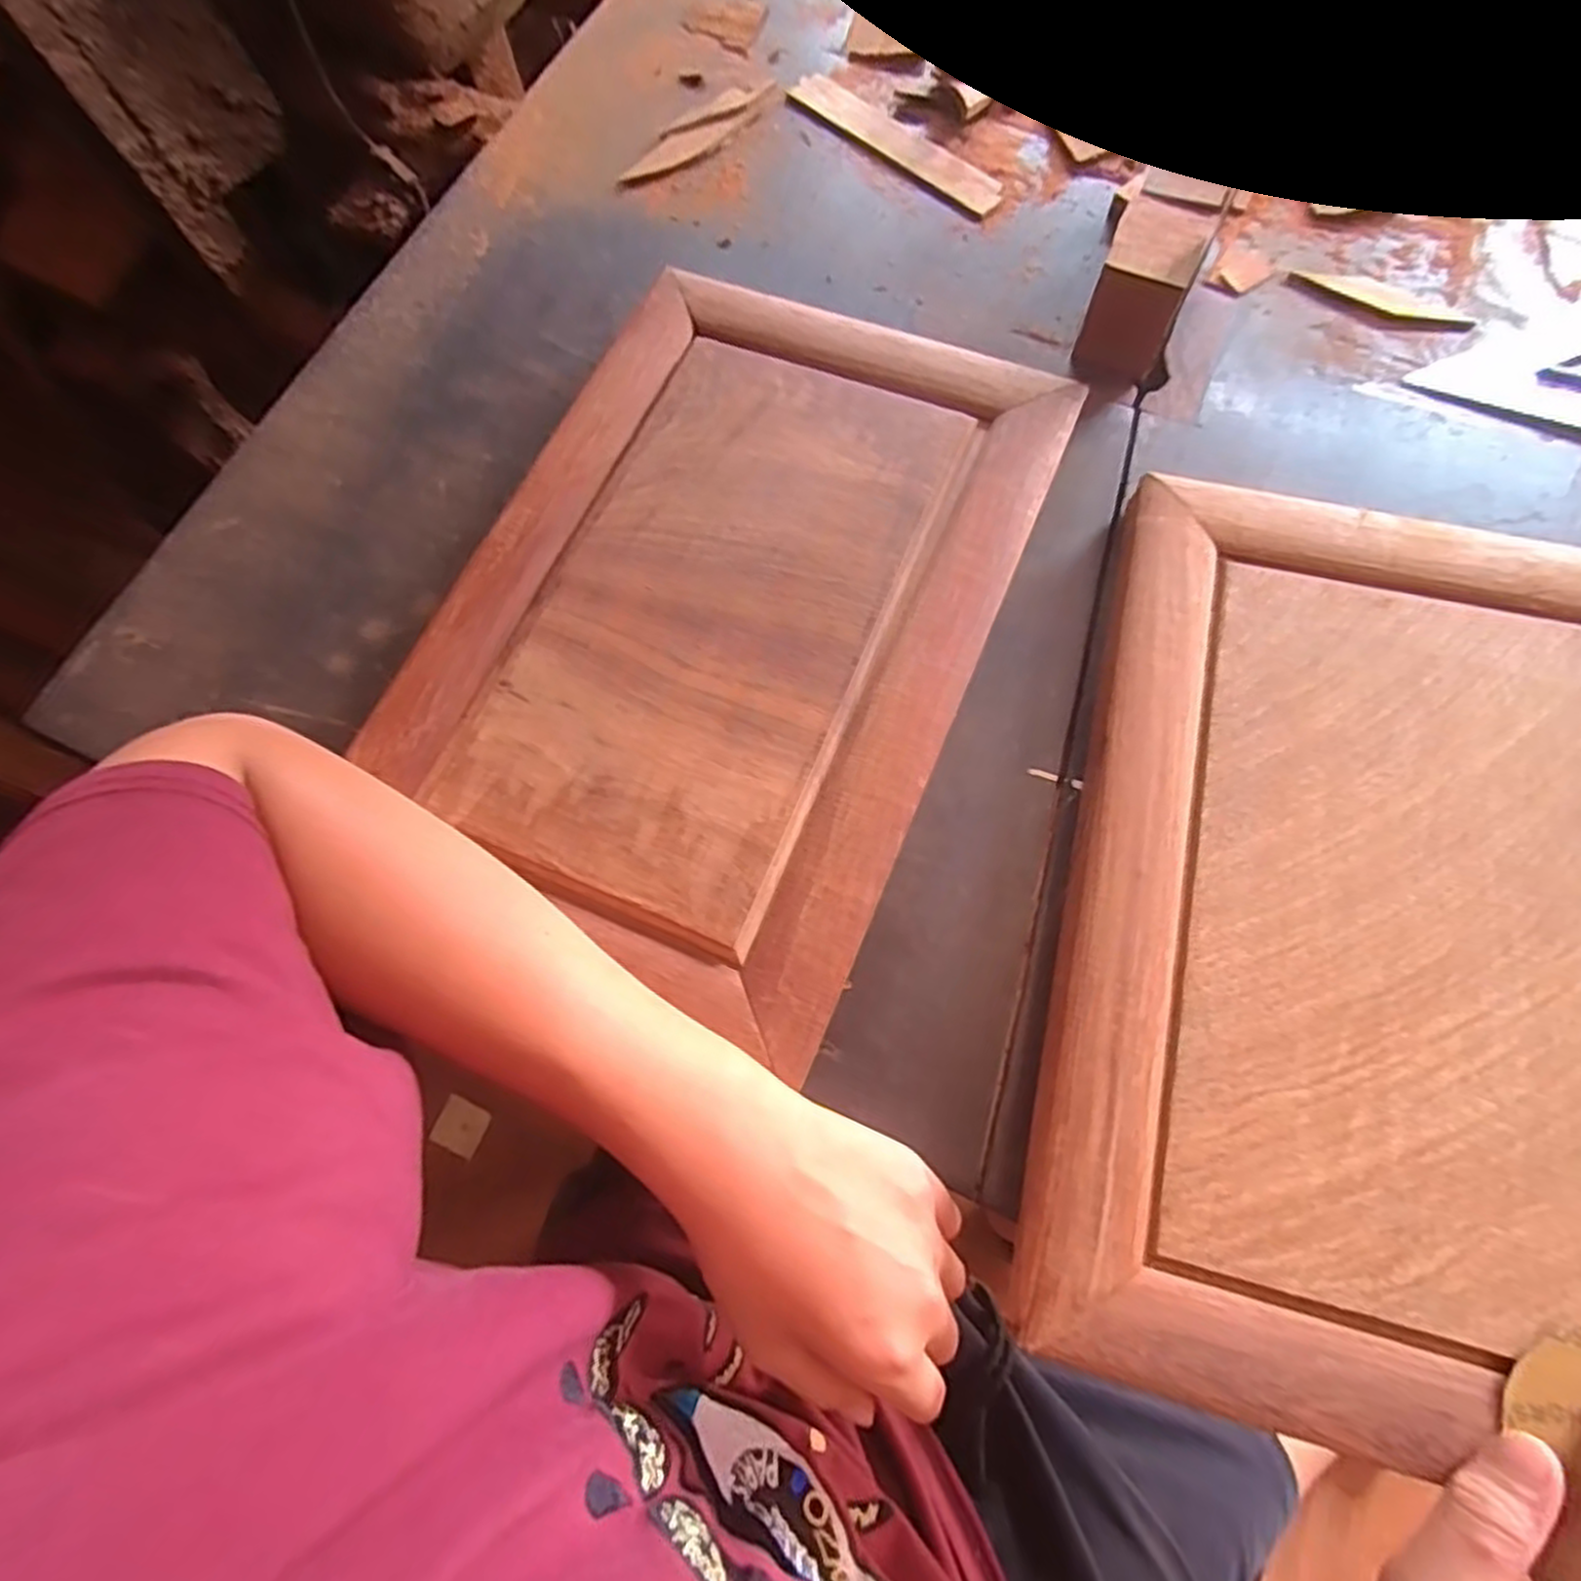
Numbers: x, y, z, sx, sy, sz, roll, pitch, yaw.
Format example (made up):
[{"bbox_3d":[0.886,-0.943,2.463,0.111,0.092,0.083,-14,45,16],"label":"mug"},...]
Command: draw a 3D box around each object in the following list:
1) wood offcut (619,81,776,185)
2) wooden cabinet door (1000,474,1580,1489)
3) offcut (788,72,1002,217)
[{"bbox_3d":[-0.060,-0.433,0.497,0.035,0.004,0.126,43,77,15],"label":"wood offcut"},{"bbox_3d":[0.237,0.048,0.308,0.235,0.030,0.362,13,72,7],"label":"wooden cabinet door"},{"bbox_3d":[0.069,-0.417,0.486,0.031,0.005,0.164,-44,74,-12],"label":"offcut"}]

